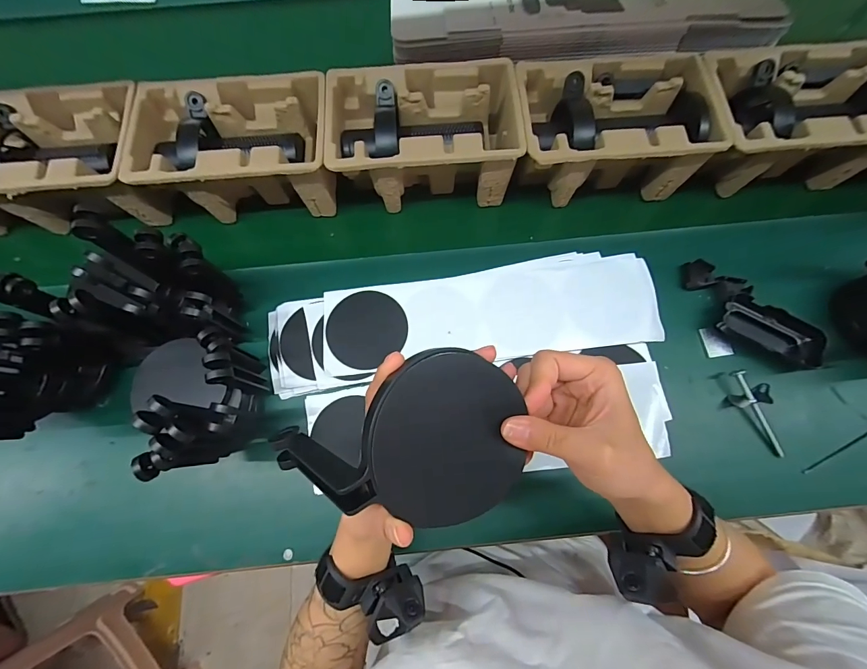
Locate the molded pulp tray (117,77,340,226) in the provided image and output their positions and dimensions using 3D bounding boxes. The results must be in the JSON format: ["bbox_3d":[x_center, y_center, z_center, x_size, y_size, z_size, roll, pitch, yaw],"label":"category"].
[{"bbox_3d":[-0.240,-0.231,0.481,0.227,0.095,0.148,-5,71,-3],"label":"molded pulp tray"}]

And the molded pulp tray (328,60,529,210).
[{"bbox_3d":[-0.014,-0.244,0.481,0.220,0.098,0.143,-3,71,-2],"label":"molded pulp tray"}]

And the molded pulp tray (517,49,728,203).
[{"bbox_3d":[0.213,-0.253,0.482,0.226,0.098,0.148,-3,71,-2],"label":"molded pulp tray"}]

